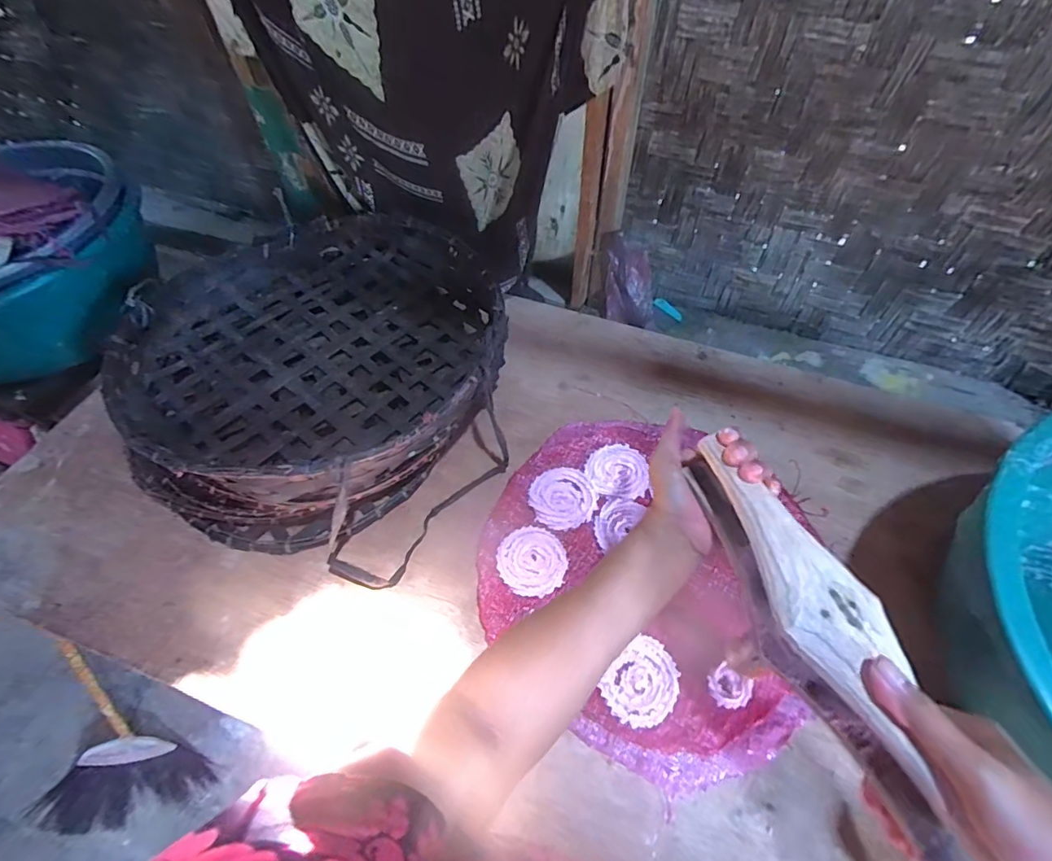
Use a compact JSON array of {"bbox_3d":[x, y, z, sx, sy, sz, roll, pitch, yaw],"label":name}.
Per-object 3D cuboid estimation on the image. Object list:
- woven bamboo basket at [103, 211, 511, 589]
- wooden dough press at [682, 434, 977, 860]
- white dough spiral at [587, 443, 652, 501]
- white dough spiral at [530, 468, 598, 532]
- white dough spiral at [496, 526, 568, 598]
[{"bbox_3d":[-0.251,-0.091,0.652,0.473,0.125,0.483,12,57,9],"label":"woven bamboo basket"},{"bbox_3d":[0.197,0.133,0.345,0.061,0.075,0.287,-17,64,-10],"label":"wooden dough press"},{"bbox_3d":[0.111,0.048,0.610,0.069,0.008,0.073,7,56,6],"label":"white dough spiral"},{"bbox_3d":[0.043,0.079,0.594,0.077,0.005,0.078,-19,58,-12],"label":"white dough spiral"},{"bbox_3d":[0.006,0.143,0.551,0.075,0.009,0.076,-1,56,1],"label":"white dough spiral"}]

